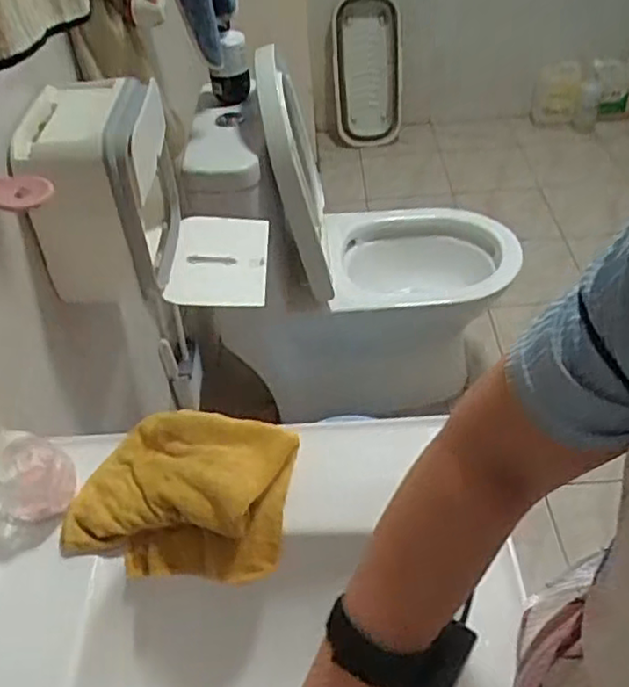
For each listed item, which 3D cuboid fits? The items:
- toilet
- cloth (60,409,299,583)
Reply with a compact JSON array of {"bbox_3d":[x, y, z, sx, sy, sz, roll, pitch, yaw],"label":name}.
[{"bbox_3d":[0.111,-0.169,1.509,0.640,0.795,0.352,-7,44,-1],"label":"toilet"},{"bbox_3d":[-0.119,0.133,0.610,0.185,0.063,0.134,5,45,12],"label":"cloth"}]

